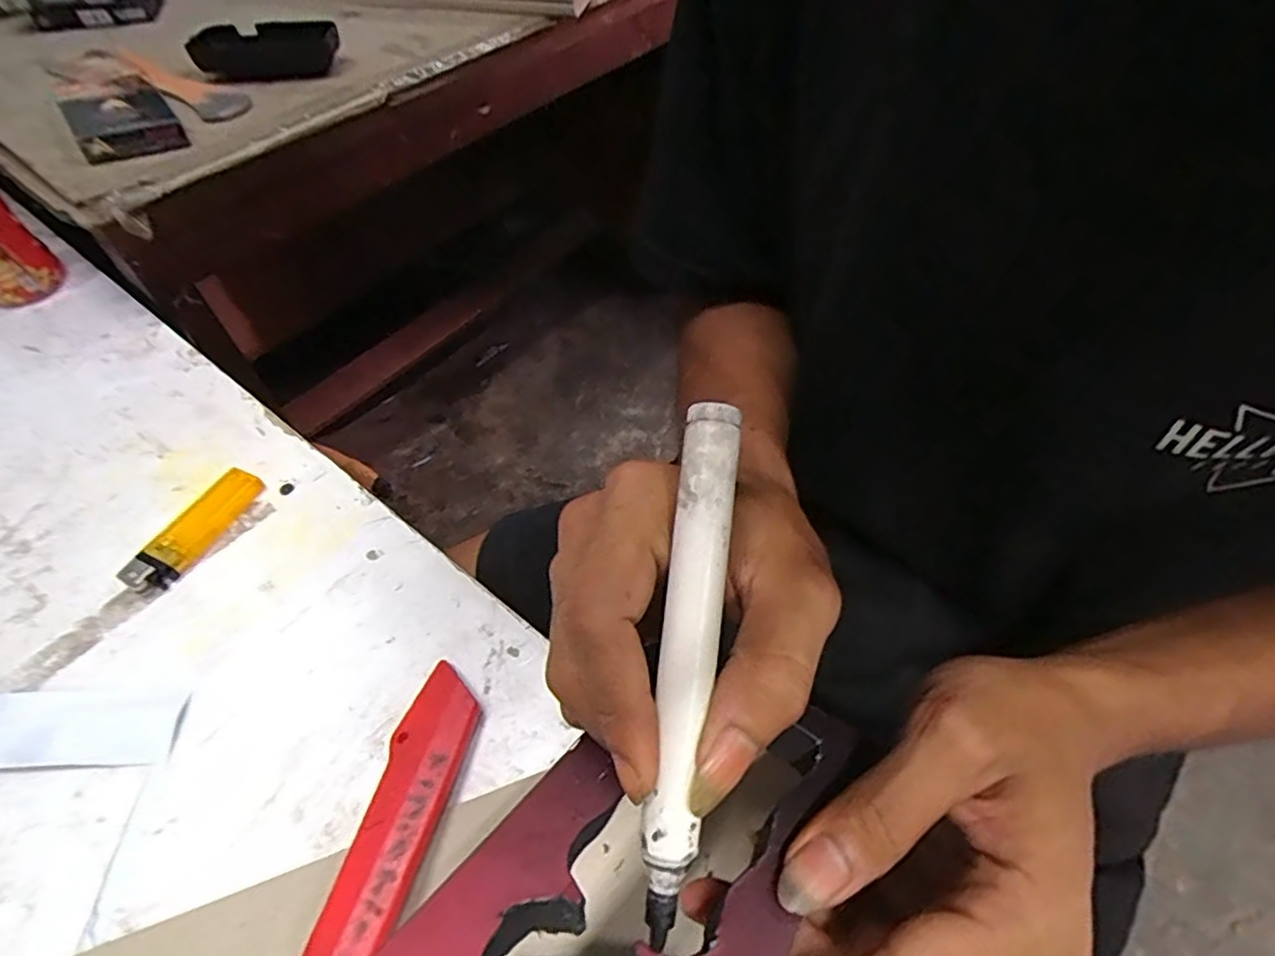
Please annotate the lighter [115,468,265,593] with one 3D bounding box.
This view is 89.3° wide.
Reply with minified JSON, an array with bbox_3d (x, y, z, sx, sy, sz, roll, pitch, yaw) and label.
[{"bbox_3d":[-0.250,0.028,0.366,0.024,0.012,0.082,19,56,14],"label":"lighter"}]

